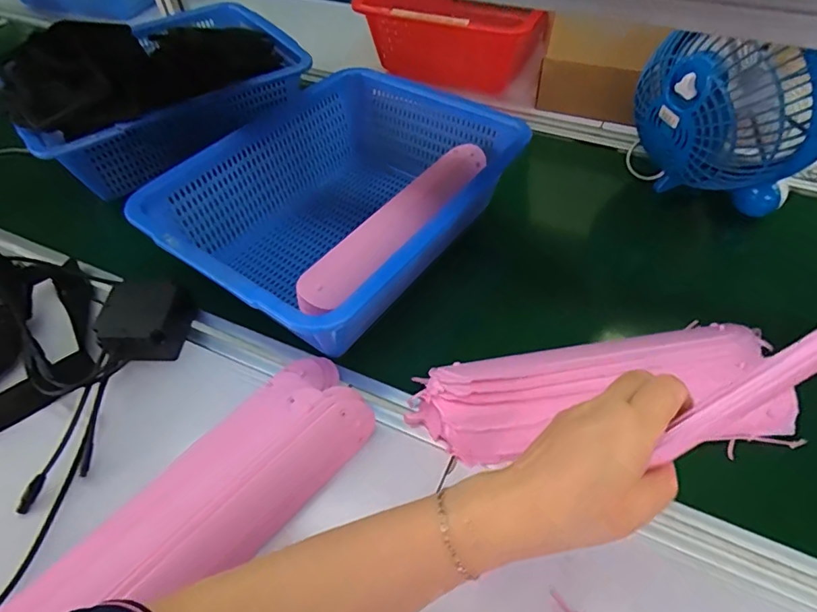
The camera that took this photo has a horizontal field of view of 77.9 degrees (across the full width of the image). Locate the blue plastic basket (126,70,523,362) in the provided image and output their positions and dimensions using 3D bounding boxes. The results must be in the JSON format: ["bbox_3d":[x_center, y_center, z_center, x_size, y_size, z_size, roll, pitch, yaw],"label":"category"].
[{"bbox_3d":[-0.069,-0.111,0.627,0.297,0.159,0.398,30,58,24],"label":"blue plastic basket"}]

